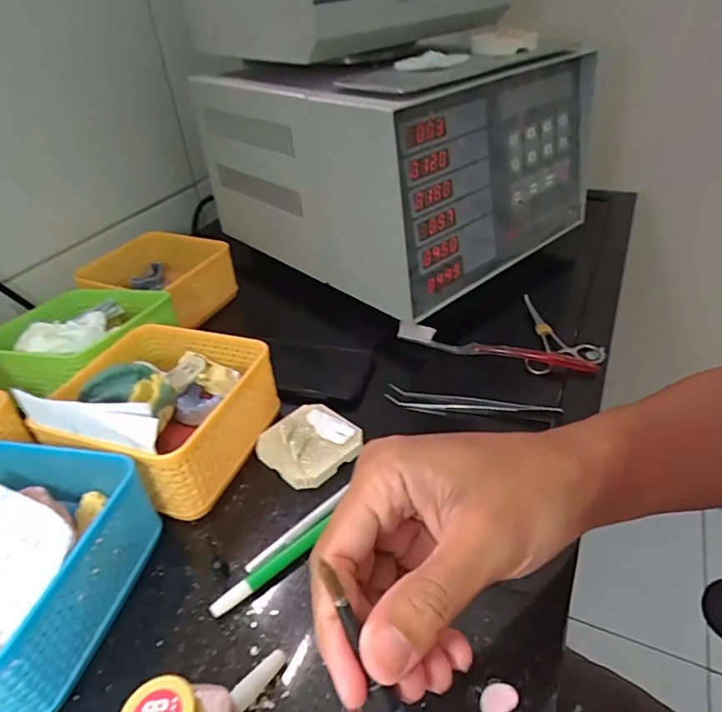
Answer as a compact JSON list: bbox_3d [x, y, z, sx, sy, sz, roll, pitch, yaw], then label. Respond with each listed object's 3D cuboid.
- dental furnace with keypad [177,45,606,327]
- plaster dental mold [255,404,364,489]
[{"bbox_3d":[0.043,-0.249,0.637,0.347,0.205,0.329,-31,44,-31],"label":"dental furnace with keypad"},{"bbox_3d":[-0.038,0.066,0.399,0.066,0.014,0.064,27,47,36],"label":"plaster dental mold"}]

